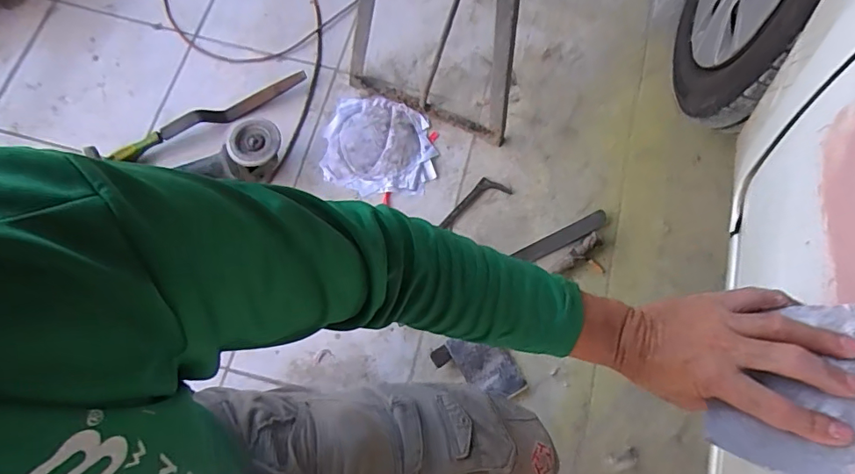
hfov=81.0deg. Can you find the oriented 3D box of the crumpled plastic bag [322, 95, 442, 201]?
[{"bbox_3d":[-0.097,-0.179,0.970,0.207,0.021,0.210,-6,73,-3],"label":"crumpled plastic bag"}]

